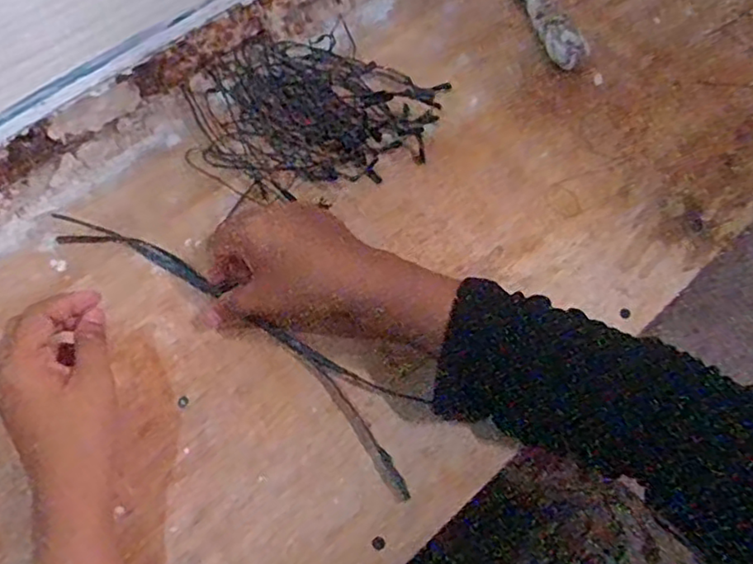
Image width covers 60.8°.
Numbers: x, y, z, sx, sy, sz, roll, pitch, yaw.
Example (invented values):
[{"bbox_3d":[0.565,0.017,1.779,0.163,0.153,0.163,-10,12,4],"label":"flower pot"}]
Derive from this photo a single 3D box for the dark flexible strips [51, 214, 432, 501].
[{"bbox_3d":[-0.093,0.028,0.448,0.314,0.012,0.058,34,68,14],"label":"dark flexible strips"}]

